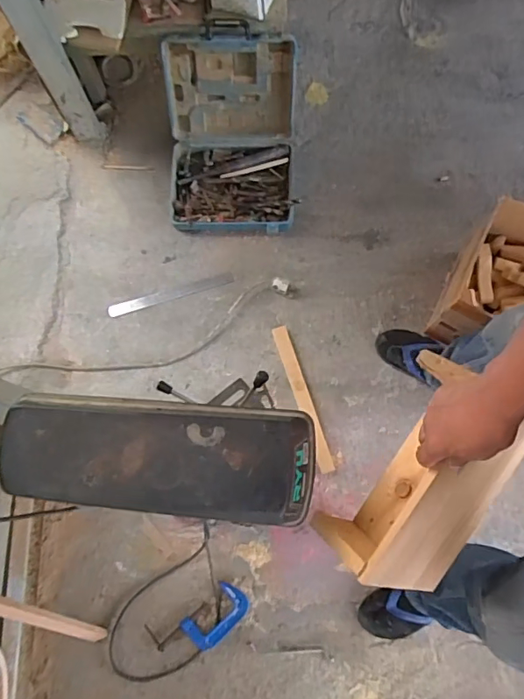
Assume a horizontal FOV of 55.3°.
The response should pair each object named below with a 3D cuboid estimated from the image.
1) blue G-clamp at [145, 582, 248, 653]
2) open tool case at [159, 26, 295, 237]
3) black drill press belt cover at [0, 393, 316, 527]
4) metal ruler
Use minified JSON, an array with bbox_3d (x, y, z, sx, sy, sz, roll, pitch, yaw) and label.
[{"bbox_3d":[-0.127,0.579,1.062,0.204,0.021,0.101,-32,77,-9],"label":"blue G-clamp"},{"bbox_3d":[-0.078,-0.547,1.281,0.327,0.261,0.408,-1,74,-1],"label":"open tool case"},{"bbox_3d":[-0.124,0.128,0.615,0.374,0.067,0.139,5,76,2],"label":"black drill press belt cover"},{"bbox_3d":[-0.235,-0.144,1.292,0.325,0.007,0.033,-17,79,-5],"label":"metal ruler"}]

